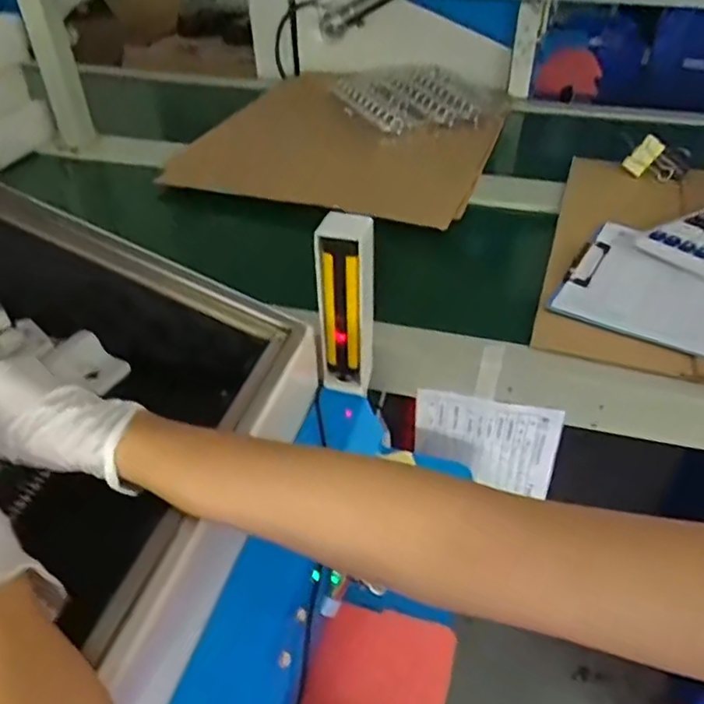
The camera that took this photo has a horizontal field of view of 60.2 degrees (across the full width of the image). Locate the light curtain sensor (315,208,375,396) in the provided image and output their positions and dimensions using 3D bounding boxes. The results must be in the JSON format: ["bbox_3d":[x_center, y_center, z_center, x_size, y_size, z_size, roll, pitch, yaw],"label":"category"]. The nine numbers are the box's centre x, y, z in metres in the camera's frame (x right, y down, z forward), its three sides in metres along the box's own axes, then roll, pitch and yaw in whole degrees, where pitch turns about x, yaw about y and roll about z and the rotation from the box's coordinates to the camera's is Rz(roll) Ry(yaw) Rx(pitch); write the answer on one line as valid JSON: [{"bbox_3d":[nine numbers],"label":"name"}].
[{"bbox_3d":[-0.004,-0.038,0.505,0.045,0.165,0.030,4,40,6],"label":"light curtain sensor"}]

